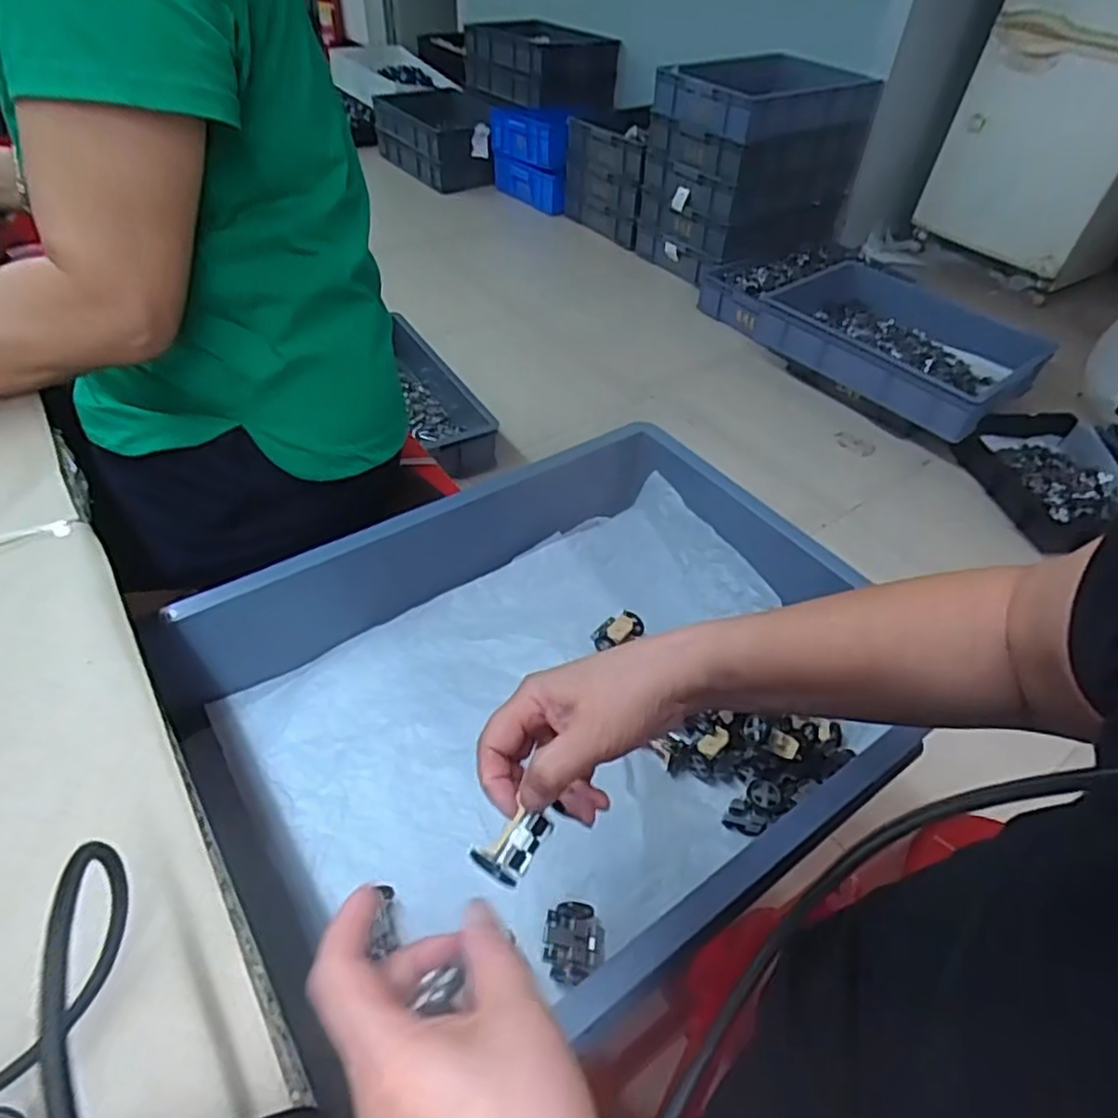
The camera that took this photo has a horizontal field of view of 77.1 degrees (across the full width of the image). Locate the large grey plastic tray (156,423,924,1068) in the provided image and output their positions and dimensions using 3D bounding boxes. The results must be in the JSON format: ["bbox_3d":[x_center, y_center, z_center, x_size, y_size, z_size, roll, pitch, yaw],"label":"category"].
[{"bbox_3d":[-0.015,0.106,0.600,0.534,0.119,0.400,-24,51,-26],"label":"large grey plastic tray"}]

